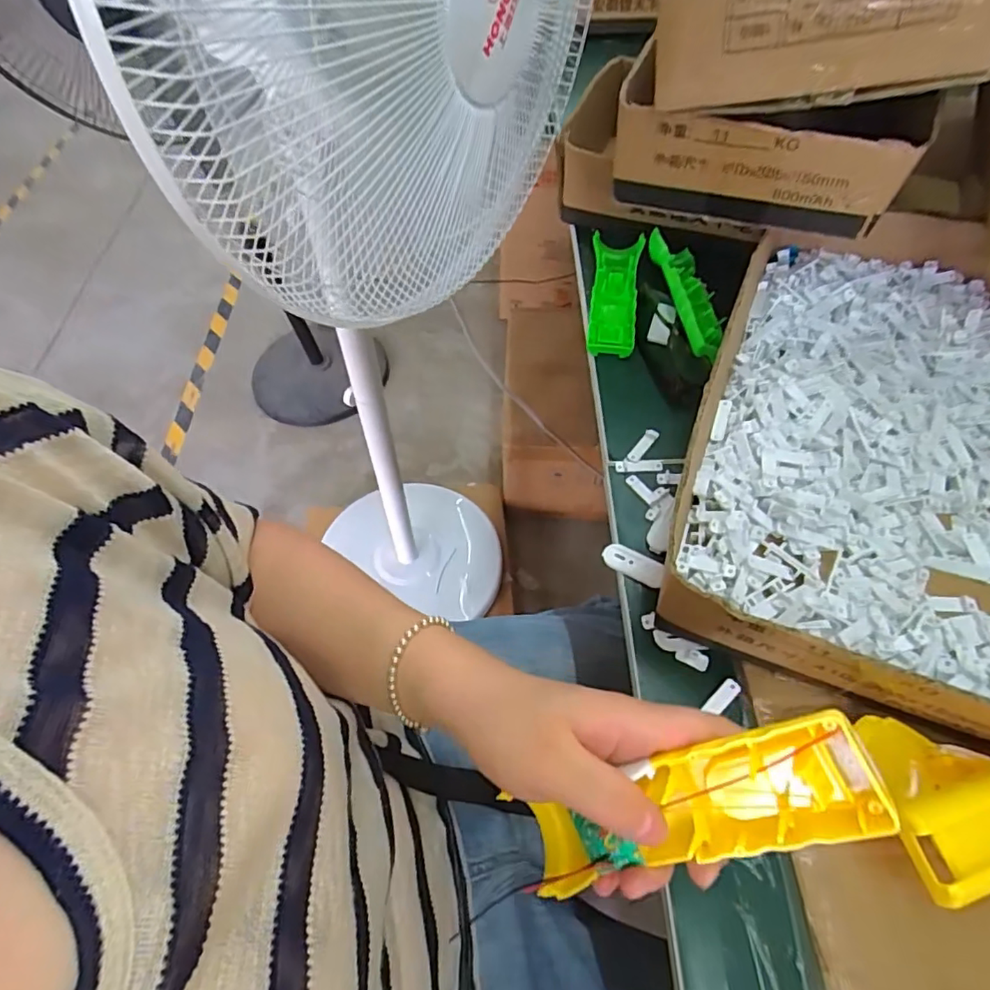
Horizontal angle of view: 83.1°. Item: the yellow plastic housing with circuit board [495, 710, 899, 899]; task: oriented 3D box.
[{"bbox_3d":[0.076,0.135,0.235,0.152,0.020,0.041,-33,54,24],"label":"yellow plastic housing with circuit board"}]

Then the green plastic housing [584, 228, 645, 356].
[{"bbox_3d":[0.119,-0.201,0.553,0.047,0.024,0.158,5,57,7],"label":"green plastic housing"}]

